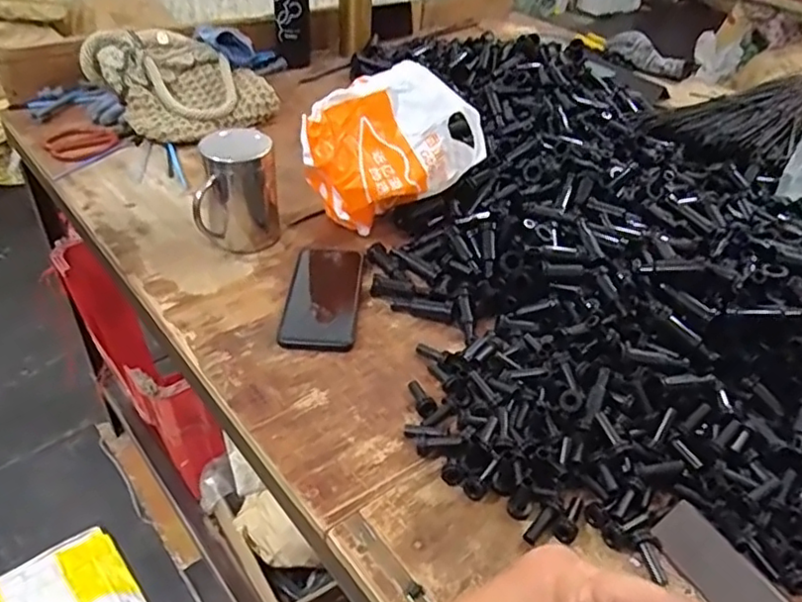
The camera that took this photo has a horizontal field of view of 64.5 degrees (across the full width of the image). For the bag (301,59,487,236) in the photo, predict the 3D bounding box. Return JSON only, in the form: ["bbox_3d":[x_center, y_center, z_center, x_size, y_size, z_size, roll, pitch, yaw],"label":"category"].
[{"bbox_3d":[-0.017,-0.171,0.746,0.207,0.154,0.110,-18,44,-26],"label":"bag"}]

